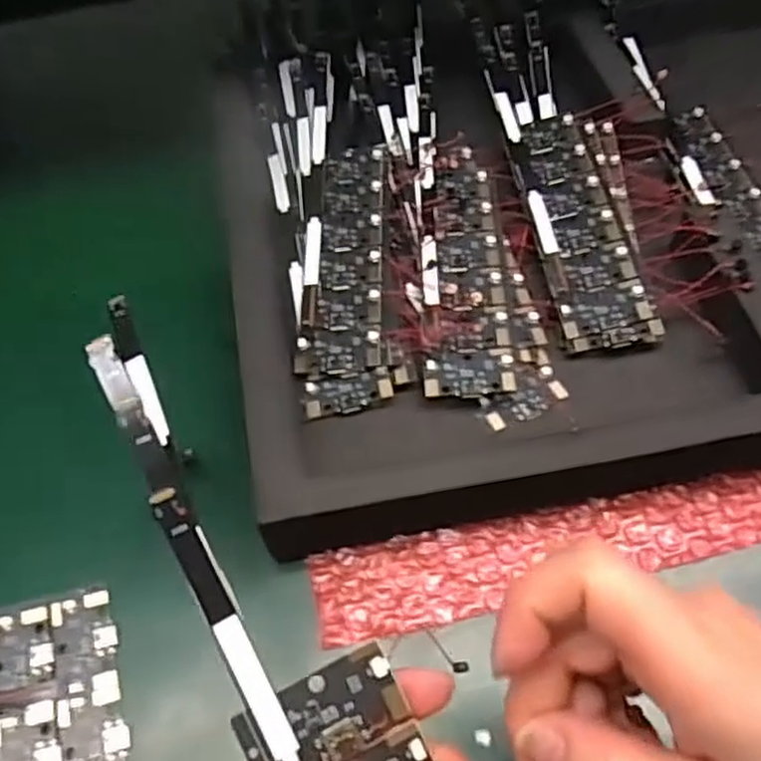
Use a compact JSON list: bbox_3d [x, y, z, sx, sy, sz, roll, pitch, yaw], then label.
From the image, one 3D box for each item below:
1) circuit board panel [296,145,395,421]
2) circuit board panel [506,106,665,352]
[{"bbox_3d":[-0.015,-0.053,0.333,0.037,0.011,0.147,1,57,2],"label":"circuit board panel"},{"bbox_3d":[0.091,-0.075,0.340,0.038,0.013,0.136,-6,57,-3],"label":"circuit board panel"}]

